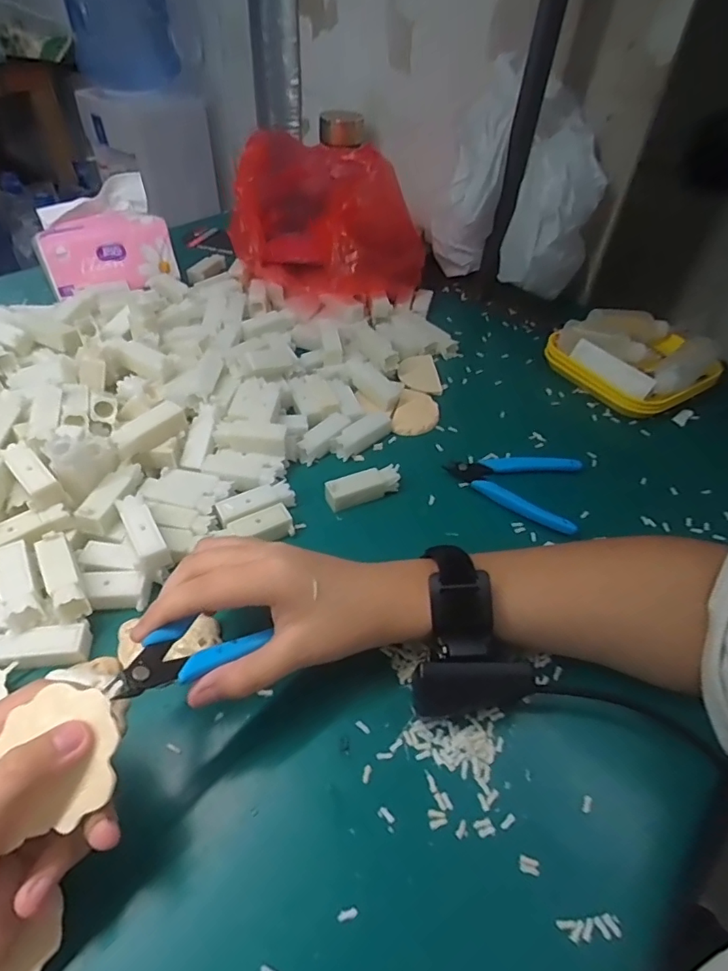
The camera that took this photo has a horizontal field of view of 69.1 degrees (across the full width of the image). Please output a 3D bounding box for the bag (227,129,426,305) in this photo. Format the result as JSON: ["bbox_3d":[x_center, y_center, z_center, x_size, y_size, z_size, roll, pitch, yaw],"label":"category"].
[{"bbox_3d":[-0.059,-0.320,0.634,0.173,0.130,0.219,-25,53,-26],"label":"bag"}]

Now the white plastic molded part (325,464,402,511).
[{"bbox_3d":[0.000,0.000,0.446,0.063,0.019,0.020,-18,50,-20],"label":"white plastic molded part"}]

